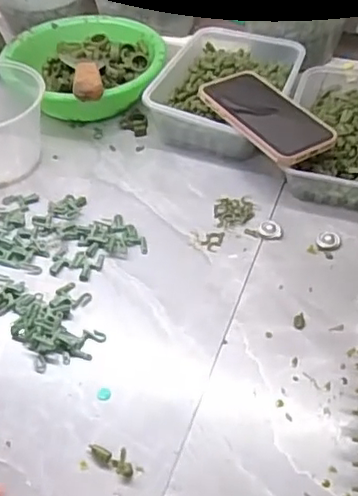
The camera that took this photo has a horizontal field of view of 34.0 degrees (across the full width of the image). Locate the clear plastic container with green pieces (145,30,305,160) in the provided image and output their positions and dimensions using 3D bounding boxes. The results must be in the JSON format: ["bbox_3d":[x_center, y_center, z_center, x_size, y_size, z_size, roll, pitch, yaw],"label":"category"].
[{"bbox_3d":[0.060,-0.187,0.710,0.149,0.059,0.206,16,48,17],"label":"clear plastic container with green pieces"}]

